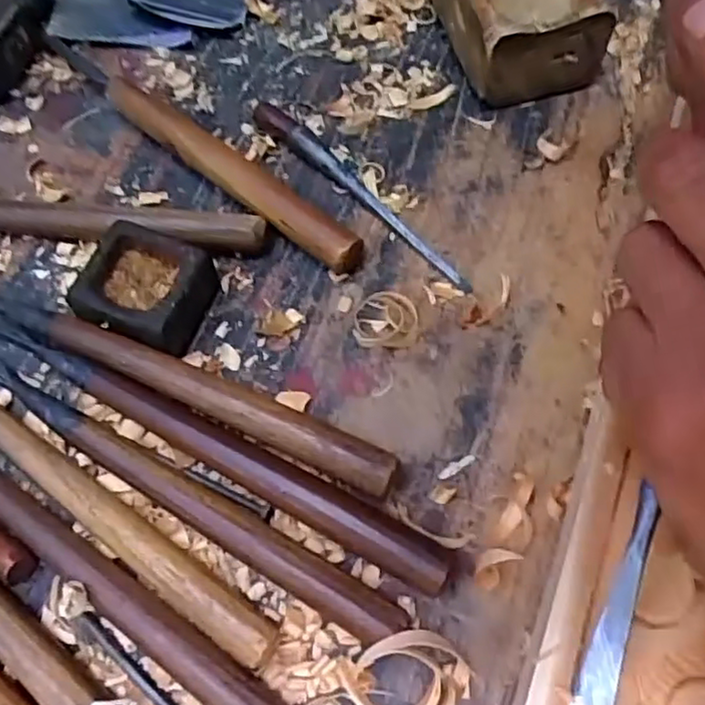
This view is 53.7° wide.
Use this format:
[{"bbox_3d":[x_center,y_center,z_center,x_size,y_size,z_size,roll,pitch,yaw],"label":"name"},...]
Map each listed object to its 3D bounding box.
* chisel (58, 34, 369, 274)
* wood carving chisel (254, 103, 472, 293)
[{"bbox_3d":[-0.082,-0.103,0.345,0.215,0.019,0.016,38,71,18],"label":"chisel"},{"bbox_3d":[0.003,-0.078,0.335,0.010,0.011,0.143,-42,70,-16],"label":"wood carving chisel"}]

